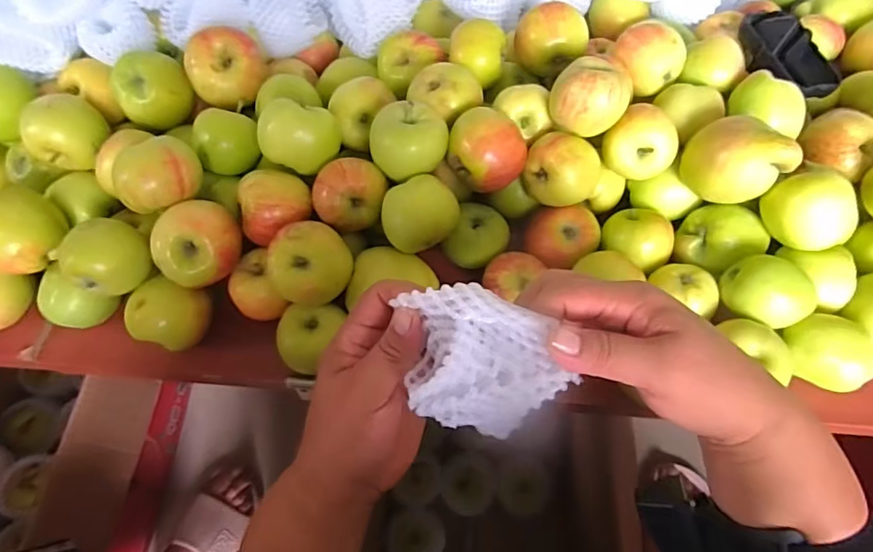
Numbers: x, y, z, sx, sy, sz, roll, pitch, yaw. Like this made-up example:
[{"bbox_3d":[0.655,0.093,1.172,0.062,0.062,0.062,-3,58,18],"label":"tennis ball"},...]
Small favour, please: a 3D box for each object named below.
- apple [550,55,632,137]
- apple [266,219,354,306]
[{"bbox_3d":[0.121,-0.147,0.420,0.052,0.045,0.055,0,65,1],"label":"apple"},{"bbox_3d":[-0.098,-0.009,0.411,0.060,0.047,0.053,-5,65,-2],"label":"apple"}]

